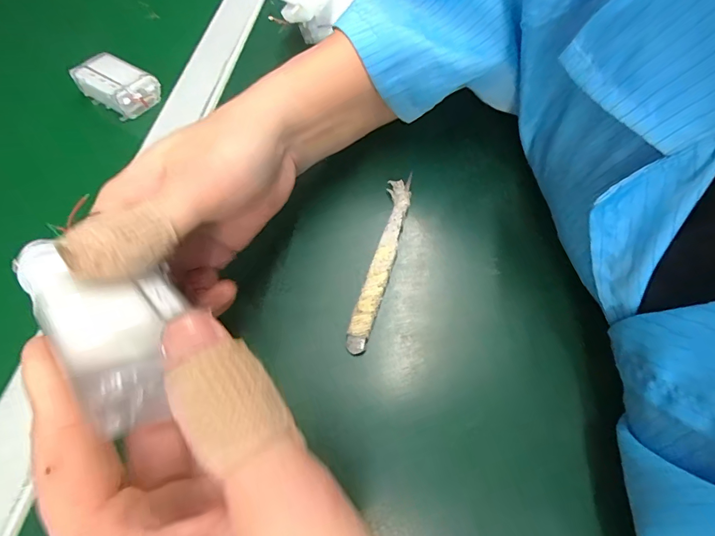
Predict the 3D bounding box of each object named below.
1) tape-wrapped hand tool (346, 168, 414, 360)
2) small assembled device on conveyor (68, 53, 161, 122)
[{"bbox_3d":[0.015,-0.008,0.243,0.016,0.006,0.122,12,61,7],"label":"tape-wrapped hand tool"},{"bbox_3d":[-0.193,-0.148,0.324,0.056,0.025,0.039,29,65,16],"label":"small assembled device on conveyor"}]

